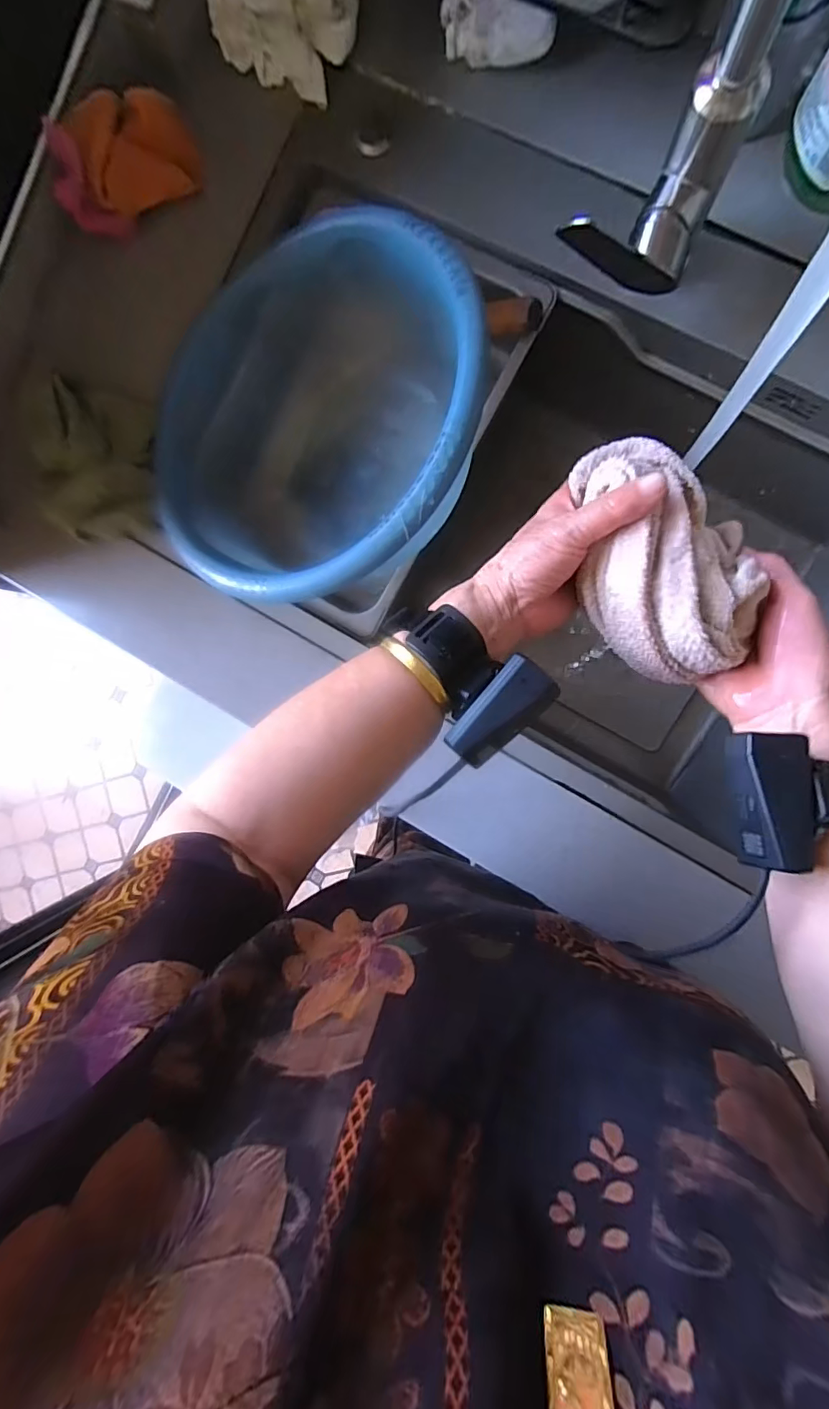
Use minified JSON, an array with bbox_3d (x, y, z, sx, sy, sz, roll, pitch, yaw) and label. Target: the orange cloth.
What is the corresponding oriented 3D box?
[{"bbox_3d":[-0.246,-0.457,0.444,0.124,0.048,0.082,-25,89,9],"label":"orange cloth"}]

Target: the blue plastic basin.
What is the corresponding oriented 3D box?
[{"bbox_3d":[-0.063,-0.224,0.454,0.293,0.136,0.293,-3,83,26],"label":"blue plastic basin"}]

